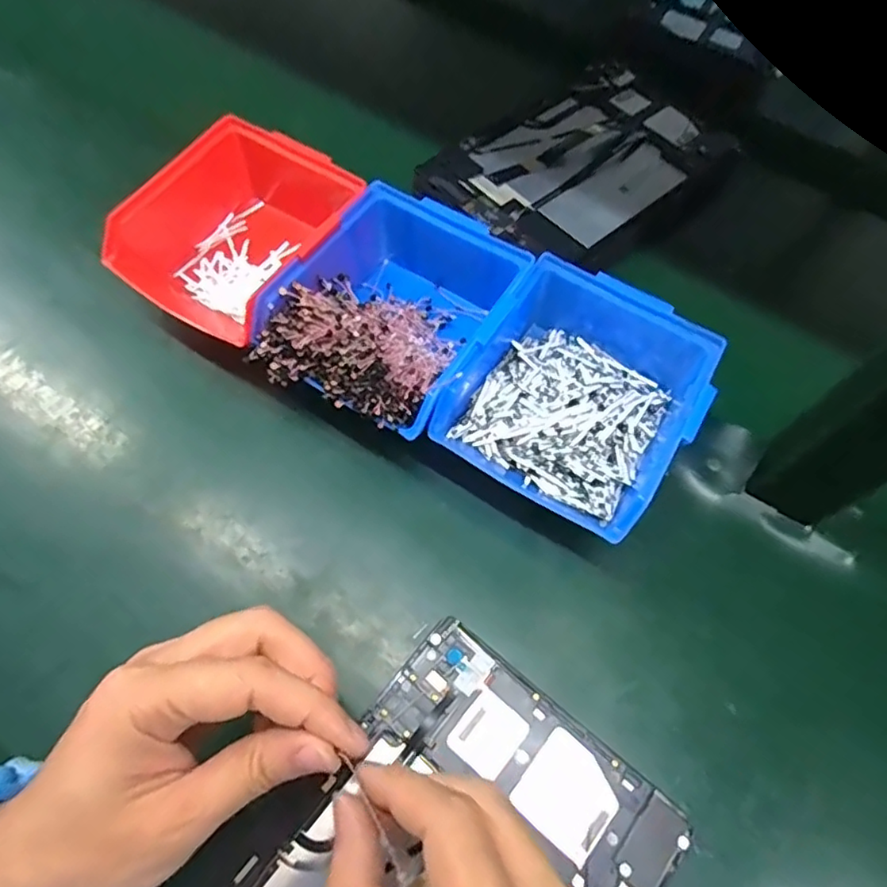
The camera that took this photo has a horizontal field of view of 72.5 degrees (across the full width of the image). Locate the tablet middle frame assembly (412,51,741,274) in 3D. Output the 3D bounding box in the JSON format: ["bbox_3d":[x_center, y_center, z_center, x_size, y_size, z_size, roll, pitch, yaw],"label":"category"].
[{"bbox_3d":[0.116,-0.230,0.490,0.247,0.013,0.157,-39,72,-19],"label":"tablet middle frame assembly"}]

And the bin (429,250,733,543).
[{"bbox_3d":[0.082,-0.032,0.364,0.121,0.067,0.143,29,65,11],"label":"bin"}]

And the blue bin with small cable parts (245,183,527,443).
[{"bbox_3d":[-0.027,-0.079,0.378,0.121,0.065,0.160,33,66,12],"label":"blue bin with small cable parts"}]

